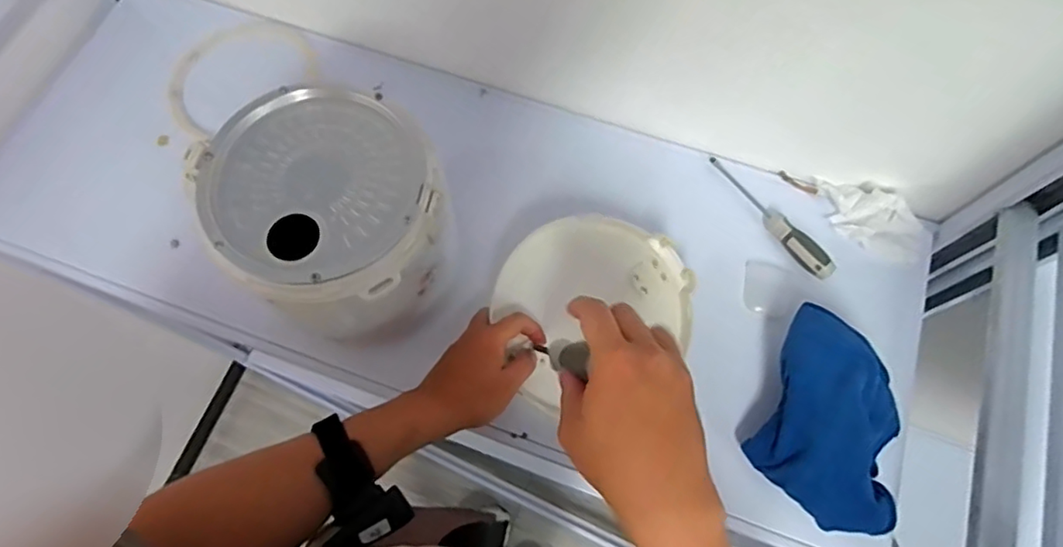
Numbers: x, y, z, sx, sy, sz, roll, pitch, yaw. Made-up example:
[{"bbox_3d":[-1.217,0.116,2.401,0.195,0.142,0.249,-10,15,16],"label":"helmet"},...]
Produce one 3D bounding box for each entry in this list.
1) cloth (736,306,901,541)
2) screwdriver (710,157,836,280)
[{"bbox_3d":[0.290,0.141,0.561,0.136,0.057,0.184,24,71,9],"label":"cloth"},{"bbox_3d":[0.274,-0.070,0.678,0.023,0.032,0.186,-31,73,-11],"label":"screwdriver"}]

